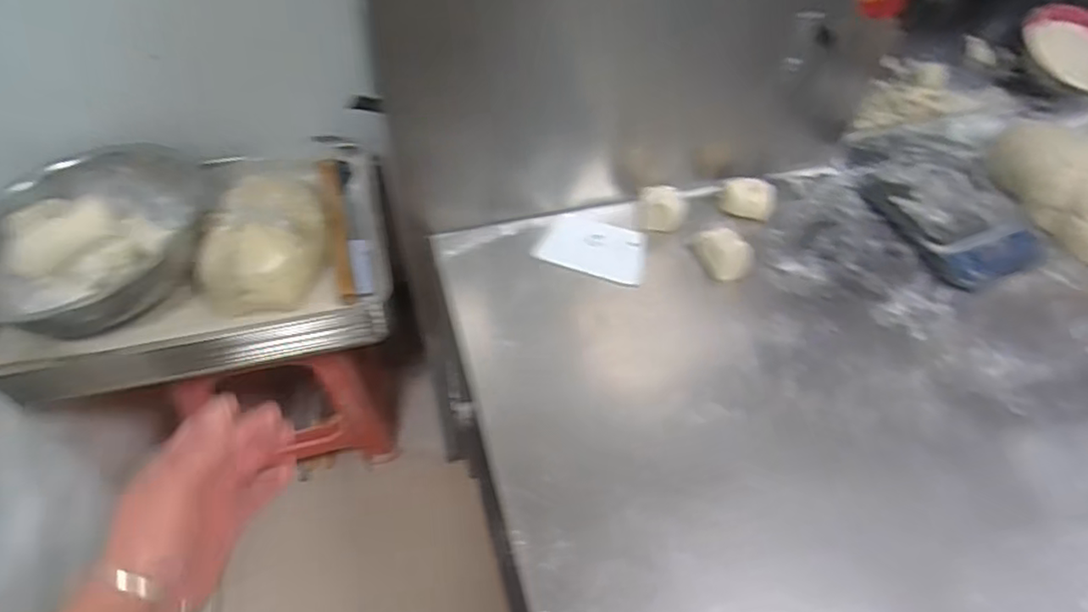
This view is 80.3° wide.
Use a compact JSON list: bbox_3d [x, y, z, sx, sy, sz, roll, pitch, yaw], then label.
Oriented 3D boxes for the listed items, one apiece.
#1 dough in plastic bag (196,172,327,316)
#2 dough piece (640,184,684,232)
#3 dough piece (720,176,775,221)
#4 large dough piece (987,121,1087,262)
[{"bbox_3d":[-0.449,-0.118,1.022,0.197,0.100,0.255,-9,54,-10],"label":"dough in plastic bag"},{"bbox_3d":[0.154,-0.133,0.837,0.061,0.045,0.072,15,54,8],"label":"dough piece"},{"bbox_3d":[0.272,-0.142,0.852,0.074,0.050,0.050,2,53,-1],"label":"dough piece"},{"bbox_3d":[0.742,-0.167,0.880,0.152,0.083,0.246,-14,55,-13],"label":"large dough piece"}]

